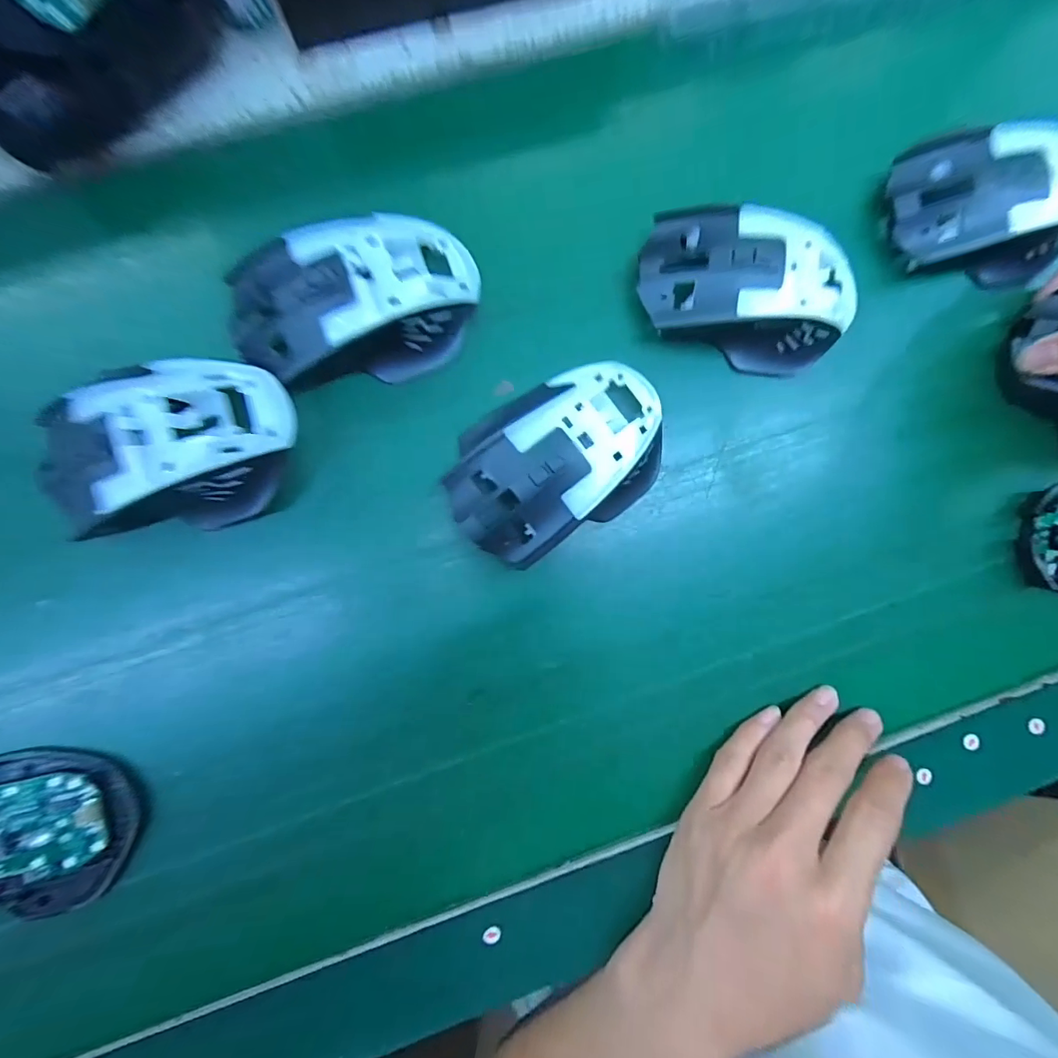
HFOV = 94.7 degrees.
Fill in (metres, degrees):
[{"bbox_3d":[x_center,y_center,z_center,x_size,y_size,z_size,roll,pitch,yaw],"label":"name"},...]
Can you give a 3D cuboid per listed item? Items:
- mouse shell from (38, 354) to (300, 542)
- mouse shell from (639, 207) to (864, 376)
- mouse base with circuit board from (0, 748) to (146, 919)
[{"bbox_3d":[-0.149,-0.036,0.214,0.087,0.040,0.068,-11,90,-3],"label":"mouse shell"},{"bbox_3d":[0.113,-0.116,0.242,0.114,0.036,0.075,6,89,-3],"label":"mouse shell"},{"bbox_3d":[-0.239,0.140,0.219,0.112,0.018,0.073,0,89,-3],"label":"mouse base with circuit board"}]

